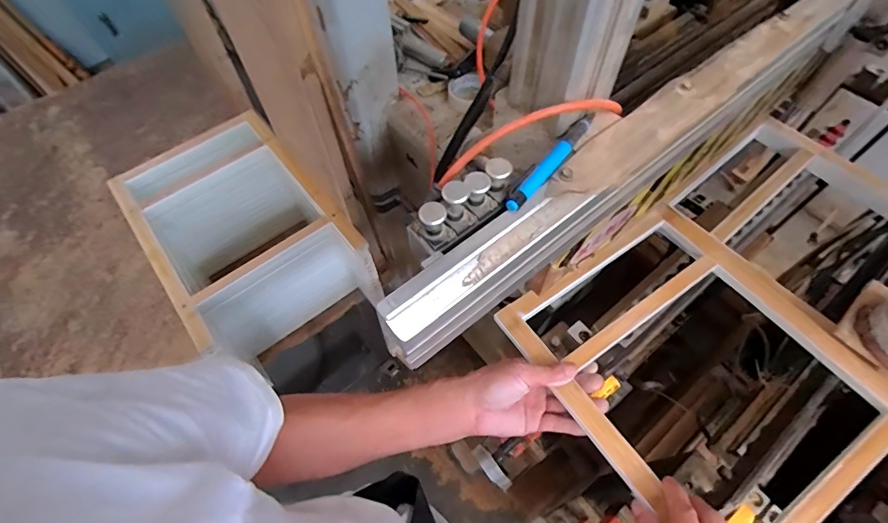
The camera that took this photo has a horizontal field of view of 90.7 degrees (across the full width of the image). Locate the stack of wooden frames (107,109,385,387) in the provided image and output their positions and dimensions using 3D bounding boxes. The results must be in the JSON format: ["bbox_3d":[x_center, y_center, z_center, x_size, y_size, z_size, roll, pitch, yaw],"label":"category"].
[{"bbox_3d":[-0.381,-0.061,0.843,0.304,0.231,0.364,-33,64,-15],"label":"stack of wooden frames"}]

